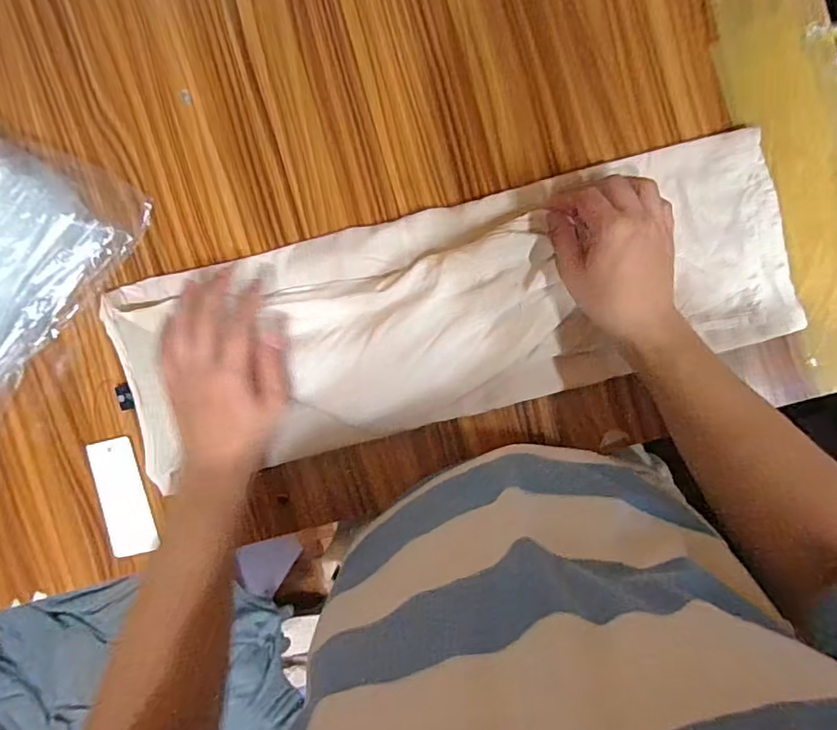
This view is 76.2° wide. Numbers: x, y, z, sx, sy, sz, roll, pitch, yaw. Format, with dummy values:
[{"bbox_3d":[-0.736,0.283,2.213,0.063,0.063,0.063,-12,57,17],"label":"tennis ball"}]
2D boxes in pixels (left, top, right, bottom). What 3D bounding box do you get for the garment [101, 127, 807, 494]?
[{"bbox_3d":[0.024,-0.046,0.498,0.634,0.045,0.198,-14,93,2],"label":"garment"}]

